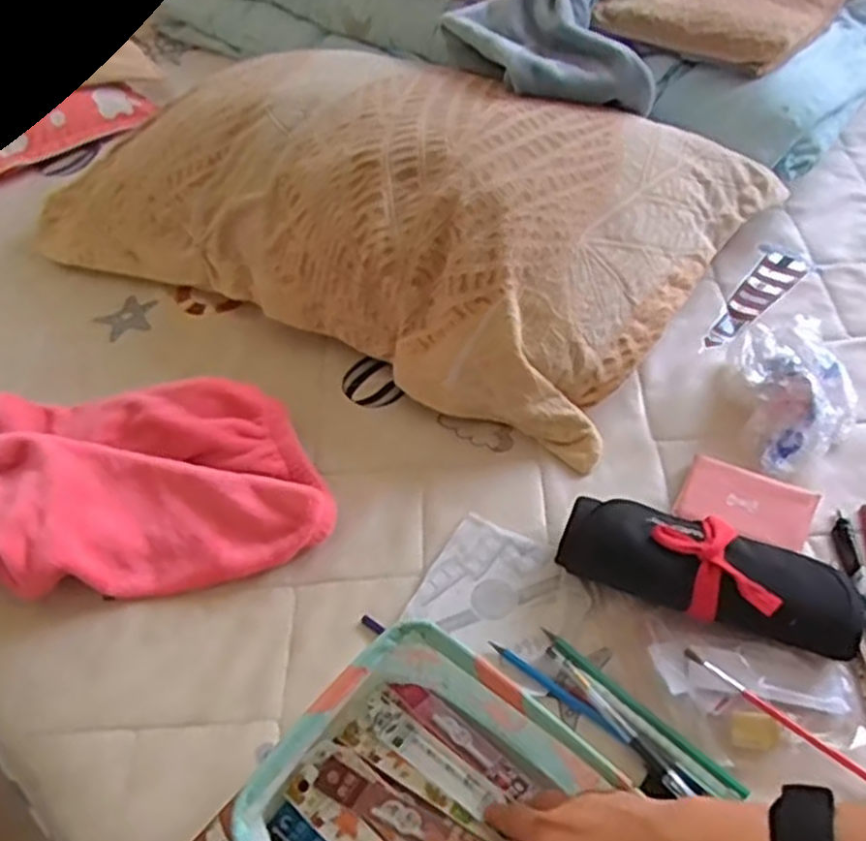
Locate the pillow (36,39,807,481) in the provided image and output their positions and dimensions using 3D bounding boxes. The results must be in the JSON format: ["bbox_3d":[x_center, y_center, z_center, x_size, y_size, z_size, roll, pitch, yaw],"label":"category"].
[{"bbox_3d":[-0.062,-0.251,0.830,0.721,0.162,0.387,22,57,22],"label":"pillow"}]

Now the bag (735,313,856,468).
[{"bbox_3d":[0.326,-0.025,0.679,0.109,0.053,0.146,-6,51,1],"label":"bag"}]

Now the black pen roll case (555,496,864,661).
[{"bbox_3d":[0.206,0.113,0.580,0.209,0.052,0.070,18,55,19],"label":"black pen roll case"}]

